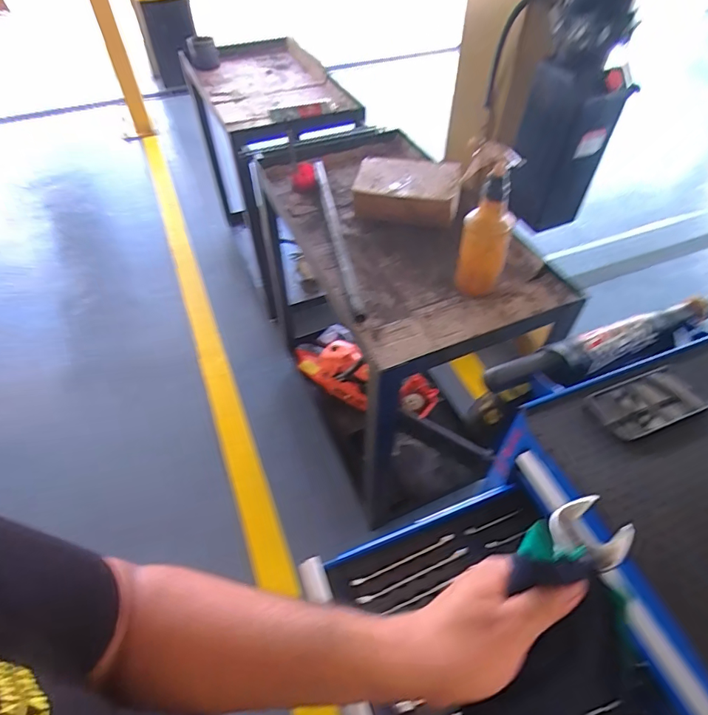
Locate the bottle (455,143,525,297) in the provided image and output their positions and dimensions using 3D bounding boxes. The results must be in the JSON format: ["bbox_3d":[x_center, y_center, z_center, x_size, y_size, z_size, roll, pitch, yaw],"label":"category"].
[{"bbox_3d":[0.242,-0.238,0.855,0.105,0.284,0.071,16,52,13],"label":"bottle"}]

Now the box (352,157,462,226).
[{"bbox_3d":[0.132,-0.413,1.130,0.251,0.088,0.151,12,52,10],"label":"box"}]

